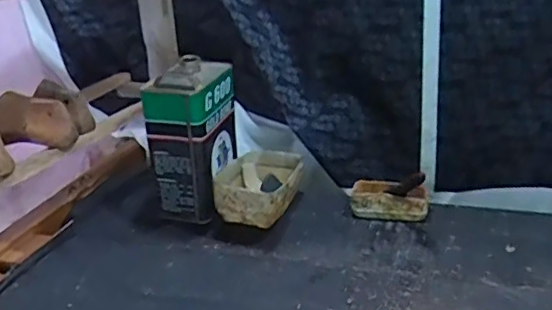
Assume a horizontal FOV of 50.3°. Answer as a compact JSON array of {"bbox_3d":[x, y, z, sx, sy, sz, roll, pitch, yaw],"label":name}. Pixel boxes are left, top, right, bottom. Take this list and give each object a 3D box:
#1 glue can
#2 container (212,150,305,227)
[{"bbox_3d":[-0.144,-0.028,1.049,0.111,0.246,0.155,3,20,15],"label":"glue can"},{"bbox_3d":[-0.025,0.057,1.060,0.134,0.068,0.191,2,20,13],"label":"container"}]

